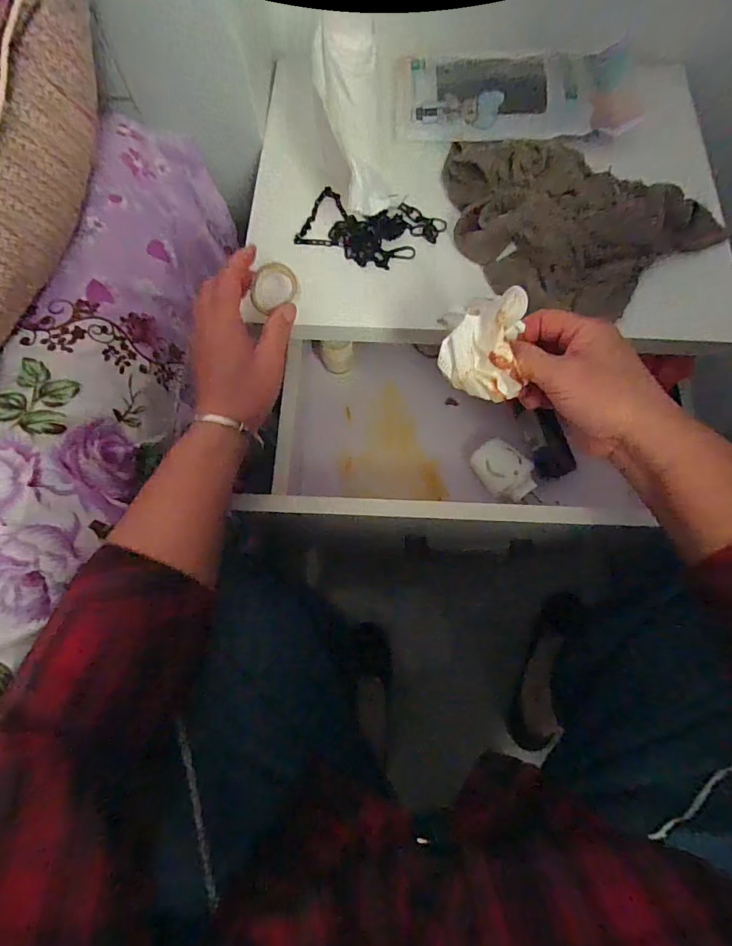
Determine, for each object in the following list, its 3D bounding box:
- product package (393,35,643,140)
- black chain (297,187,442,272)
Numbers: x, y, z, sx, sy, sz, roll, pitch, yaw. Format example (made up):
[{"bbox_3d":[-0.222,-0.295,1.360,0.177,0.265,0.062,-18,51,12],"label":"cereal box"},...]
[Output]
[{"bbox_3d":[0.155,-0.401,0.484,0.245,0.028,0.119,3,71,1],"label":"product package"},{"bbox_3d":[0.004,-0.237,0.449,0.126,0.009,0.078,20,73,7],"label":"black chain"}]

